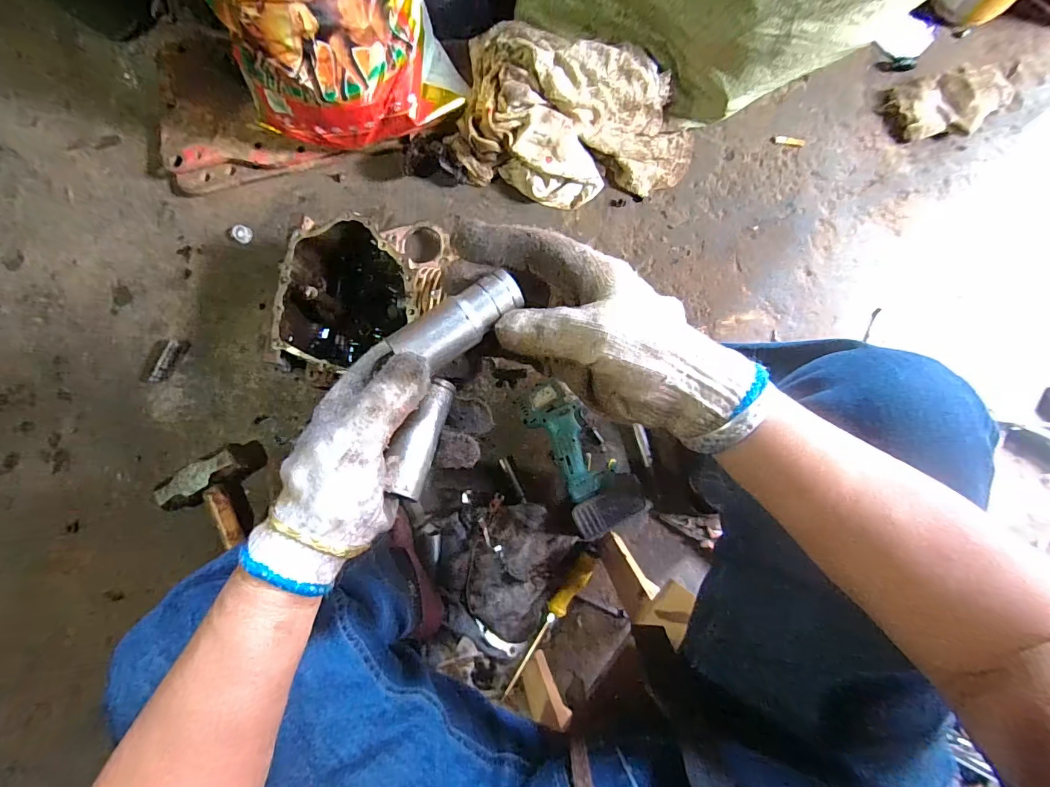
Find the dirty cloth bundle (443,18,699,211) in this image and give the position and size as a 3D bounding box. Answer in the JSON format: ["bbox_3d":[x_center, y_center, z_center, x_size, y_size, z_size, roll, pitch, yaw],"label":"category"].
[{"bbox_3d":[0.072,-0.432,0.713,0.384,0.096,0.220,18,87,7],"label":"dirty cloth bundle"}]

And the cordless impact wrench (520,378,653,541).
[{"bbox_3d":[0.083,0.094,0.690,0.105,0.077,0.238,-29,68,0],"label":"cordless impact wrench"}]

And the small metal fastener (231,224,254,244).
[{"bbox_3d":[-0.516,-0.292,0.824,0.038,0.013,0.031,31,87,7],"label":"small metal fastener"}]

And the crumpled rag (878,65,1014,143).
[{"bbox_3d":[0.662,-0.455,0.705,0.182,0.041,0.117,-14,83,3],"label":"crumpled rag"}]

